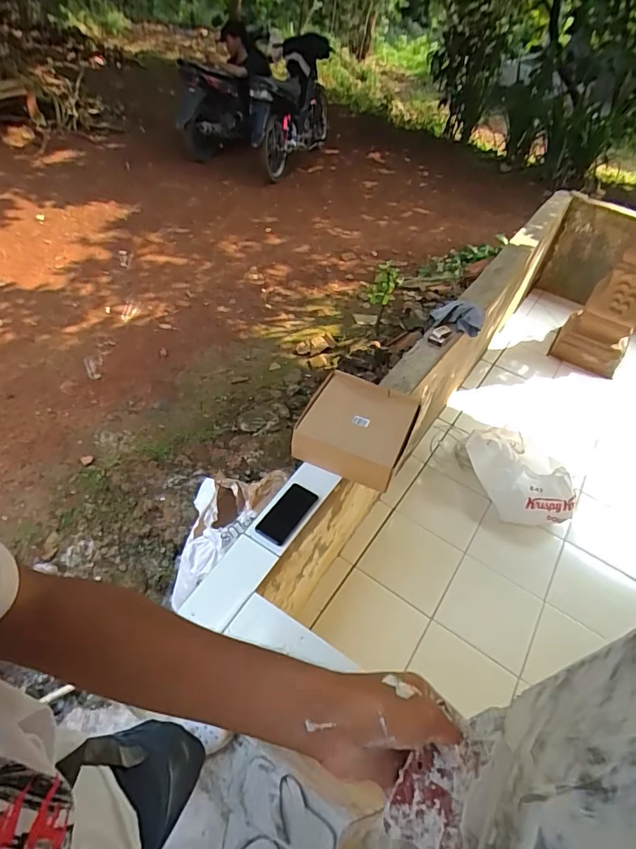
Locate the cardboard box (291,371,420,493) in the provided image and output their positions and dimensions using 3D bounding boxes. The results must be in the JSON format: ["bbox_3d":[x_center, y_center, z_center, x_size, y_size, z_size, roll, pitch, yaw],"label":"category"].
[{"bbox_3d":[0.101,0.006,1.198,0.274,0.088,0.293,19,48,8],"label":"cardboard box"}]

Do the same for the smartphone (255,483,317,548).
[{"bbox_3d":[-0.071,0.205,1.057,0.083,0.011,0.156,19,49,26],"label":"smartphone"}]

